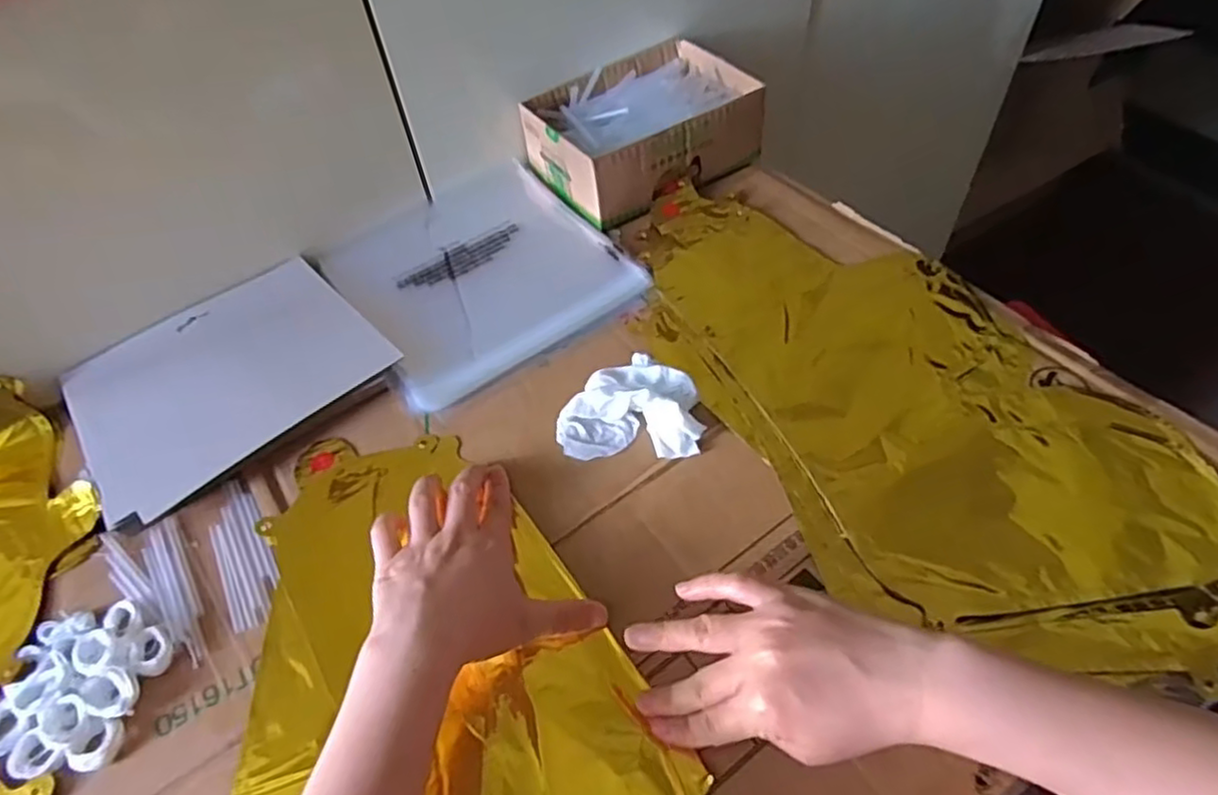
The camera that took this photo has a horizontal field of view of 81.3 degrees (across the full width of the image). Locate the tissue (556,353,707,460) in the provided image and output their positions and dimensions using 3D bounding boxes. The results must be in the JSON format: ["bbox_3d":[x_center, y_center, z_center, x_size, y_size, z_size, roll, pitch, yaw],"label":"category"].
[{"bbox_3d":[0.013,0.002,0.481,0.093,0.026,0.076,-1,52,4],"label":"tissue"}]

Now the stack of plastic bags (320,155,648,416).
[{"bbox_3d":[-0.107,-0.108,0.586,0.205,0.018,0.221,-32,56,-19],"label":"stack of plastic bags"}]

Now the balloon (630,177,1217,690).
[{"bbox_3d":[0.189,-0.012,0.487,0.230,0.009,0.451,-27,55,-16],"label":"balloon"}]

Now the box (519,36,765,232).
[{"bbox_3d":[0.031,-0.243,0.637,0.183,0.060,0.131,-30,56,-18],"label":"box"}]

